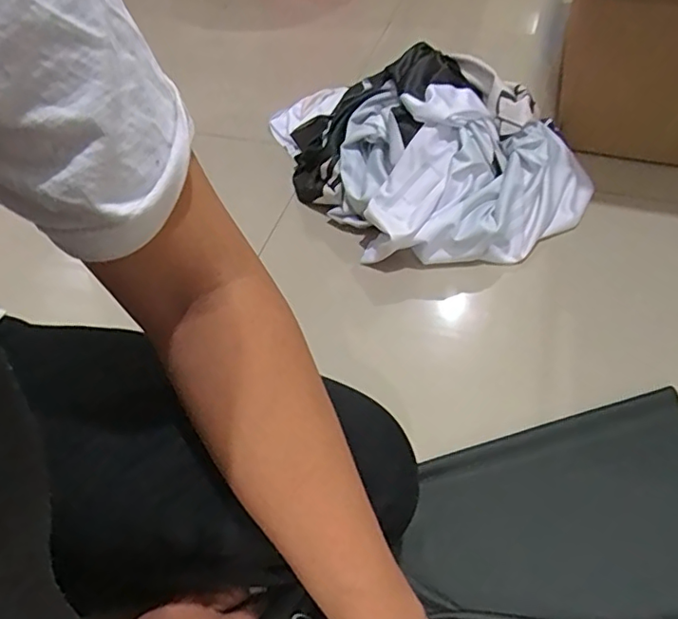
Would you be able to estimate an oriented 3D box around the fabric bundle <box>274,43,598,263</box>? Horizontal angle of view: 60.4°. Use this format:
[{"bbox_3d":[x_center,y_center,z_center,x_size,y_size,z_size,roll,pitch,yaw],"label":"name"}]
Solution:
[{"bbox_3d":[0.134,-0.275,0.893,0.403,0.198,0.471,-14,46,-13],"label":"fabric bundle"}]

